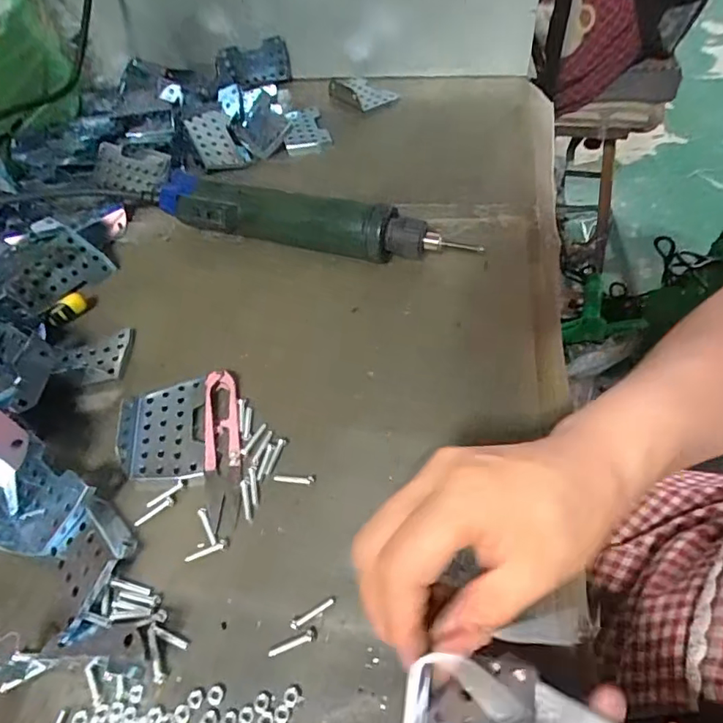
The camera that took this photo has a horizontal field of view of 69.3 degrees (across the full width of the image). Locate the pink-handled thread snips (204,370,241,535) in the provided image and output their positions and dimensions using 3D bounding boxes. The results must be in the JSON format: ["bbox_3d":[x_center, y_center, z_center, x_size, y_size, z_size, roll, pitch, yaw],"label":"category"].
[{"bbox_3d":[-0.084,0.049,0.315,0.021,0.008,0.102,-10,53,-3],"label":"pink-handled thread snips"}]

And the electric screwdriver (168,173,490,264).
[{"bbox_3d":[-0.044,-0.107,0.411,0.247,0.039,0.035,12,55,14],"label":"electric screwdriver"}]

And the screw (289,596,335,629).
[{"bbox_3d":[-0.024,0.122,0.255,0.024,0.004,0.004,-26,56,-14],"label":"screw"}]

